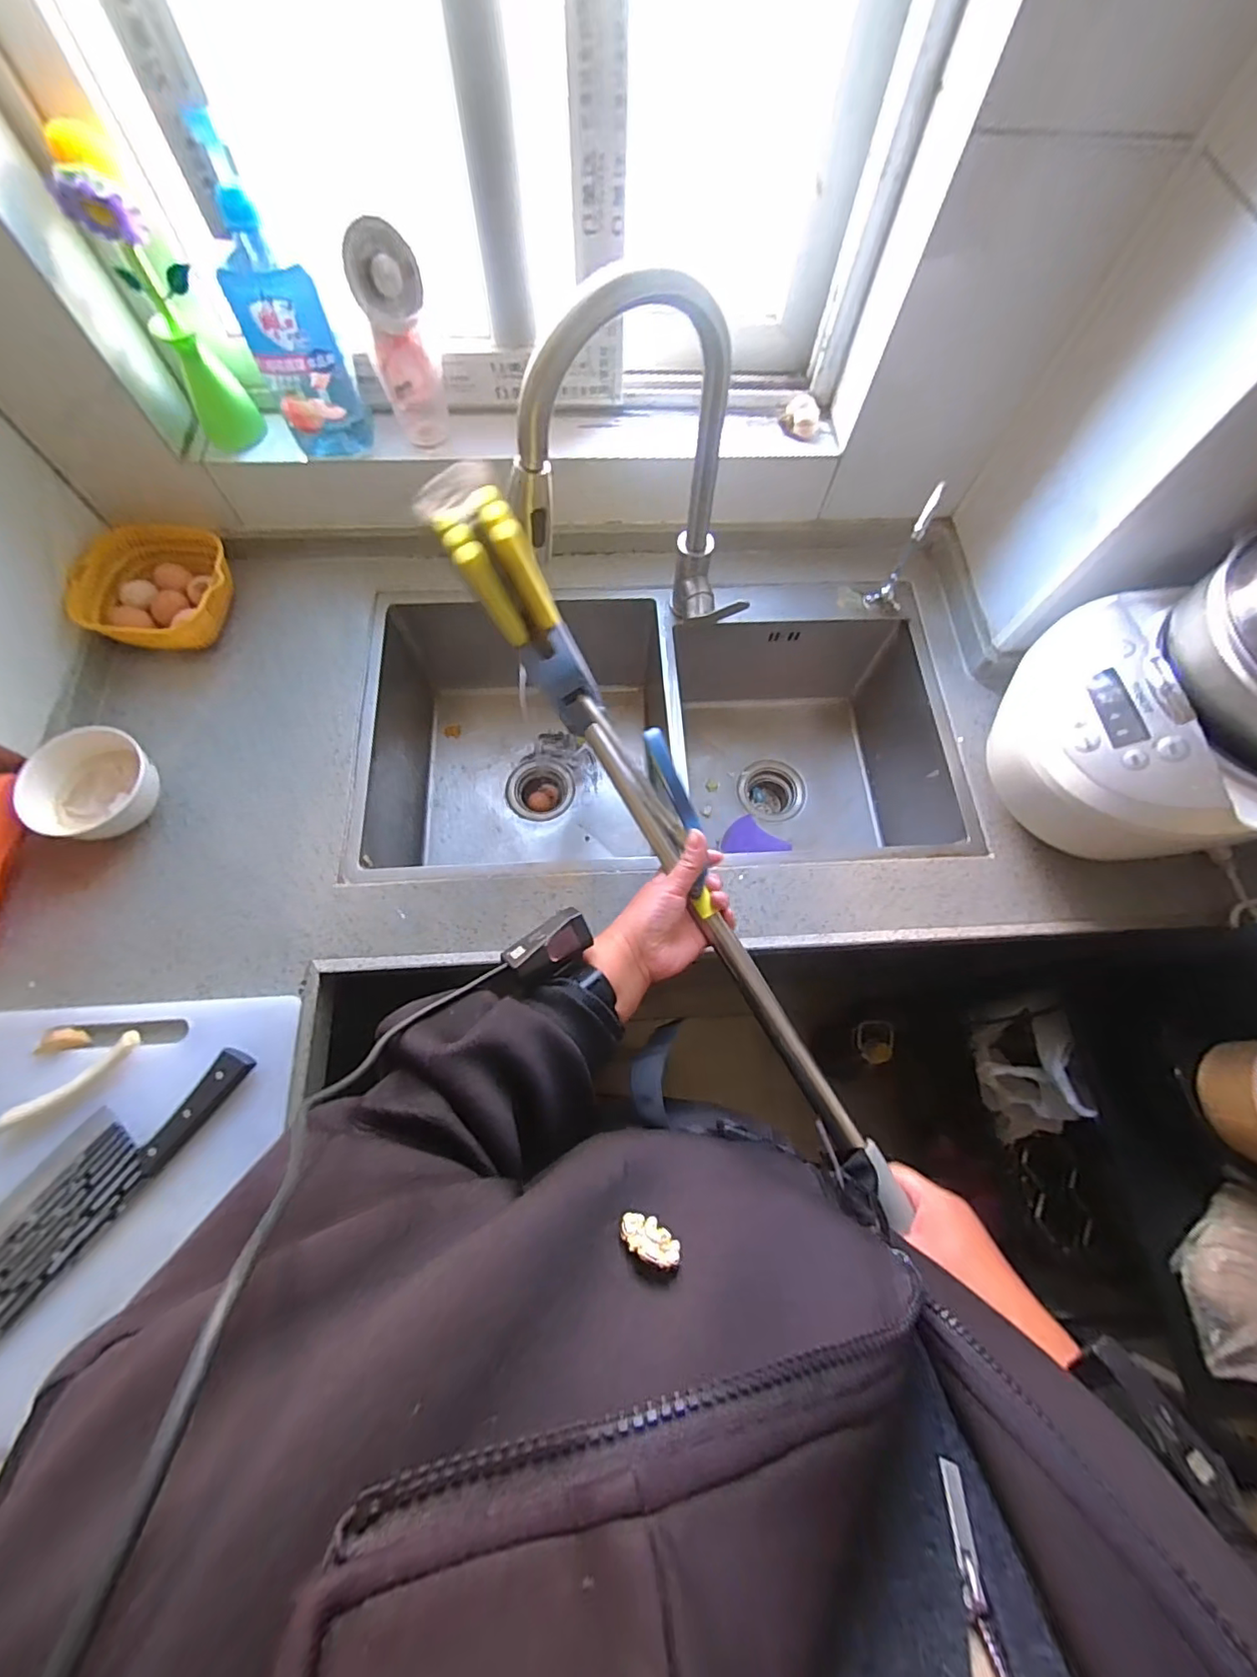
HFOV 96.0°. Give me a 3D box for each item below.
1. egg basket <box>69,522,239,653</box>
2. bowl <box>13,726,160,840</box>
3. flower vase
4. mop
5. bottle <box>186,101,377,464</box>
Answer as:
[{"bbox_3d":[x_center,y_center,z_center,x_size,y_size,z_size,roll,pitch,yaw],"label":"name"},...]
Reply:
[{"bbox_3d":[-0.589,-0.314,0.723,0.166,0.074,0.161,4,71,0],"label":"egg basket"},{"bbox_3d":[-0.592,-0.056,0.634,0.111,0.064,0.127,23,72,7],"label":"bowl"},{"bbox_3d":[-0.481,-0.550,0.594,0.065,0.235,0.075,-13,72,-6],"label":"flower vase"},{"bbox_3d":[0.041,0.009,0.496,0.082,0.135,0.674,-32,93,-11],"label":"mop"},{"bbox_3d":[-0.355,-0.530,0.588,0.090,0.240,0.066,-30,74,-11],"label":"bottle"}]

